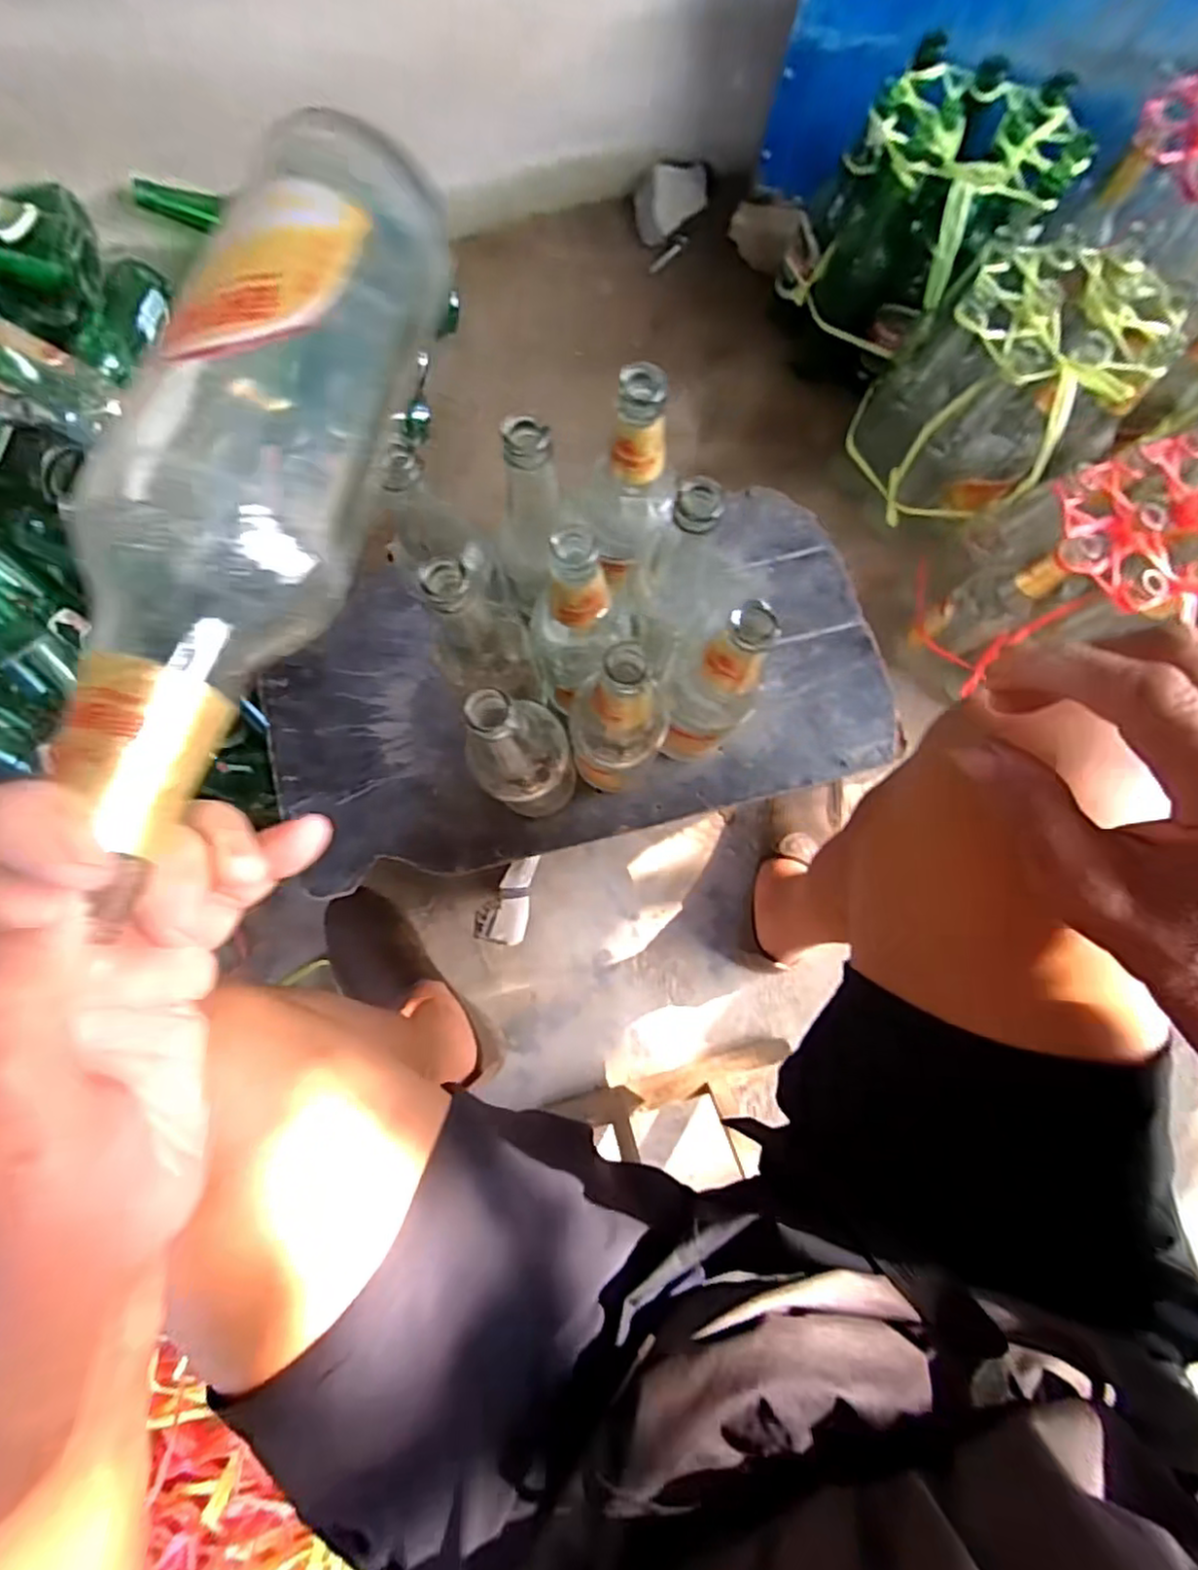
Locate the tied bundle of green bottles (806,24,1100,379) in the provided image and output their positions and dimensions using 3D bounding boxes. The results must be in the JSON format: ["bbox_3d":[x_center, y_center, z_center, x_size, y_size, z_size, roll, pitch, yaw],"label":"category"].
[{"bbox_3d":[0.380,-0.649,0.795,0.202,0.253,0.200,27,82,3],"label":"tied bundle of green bottles"}]

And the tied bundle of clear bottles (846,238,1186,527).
[{"bbox_3d":[0.445,-0.435,0.745,0.241,0.225,0.223,0,82,-1],"label":"tied bundle of clear bottles"}]

